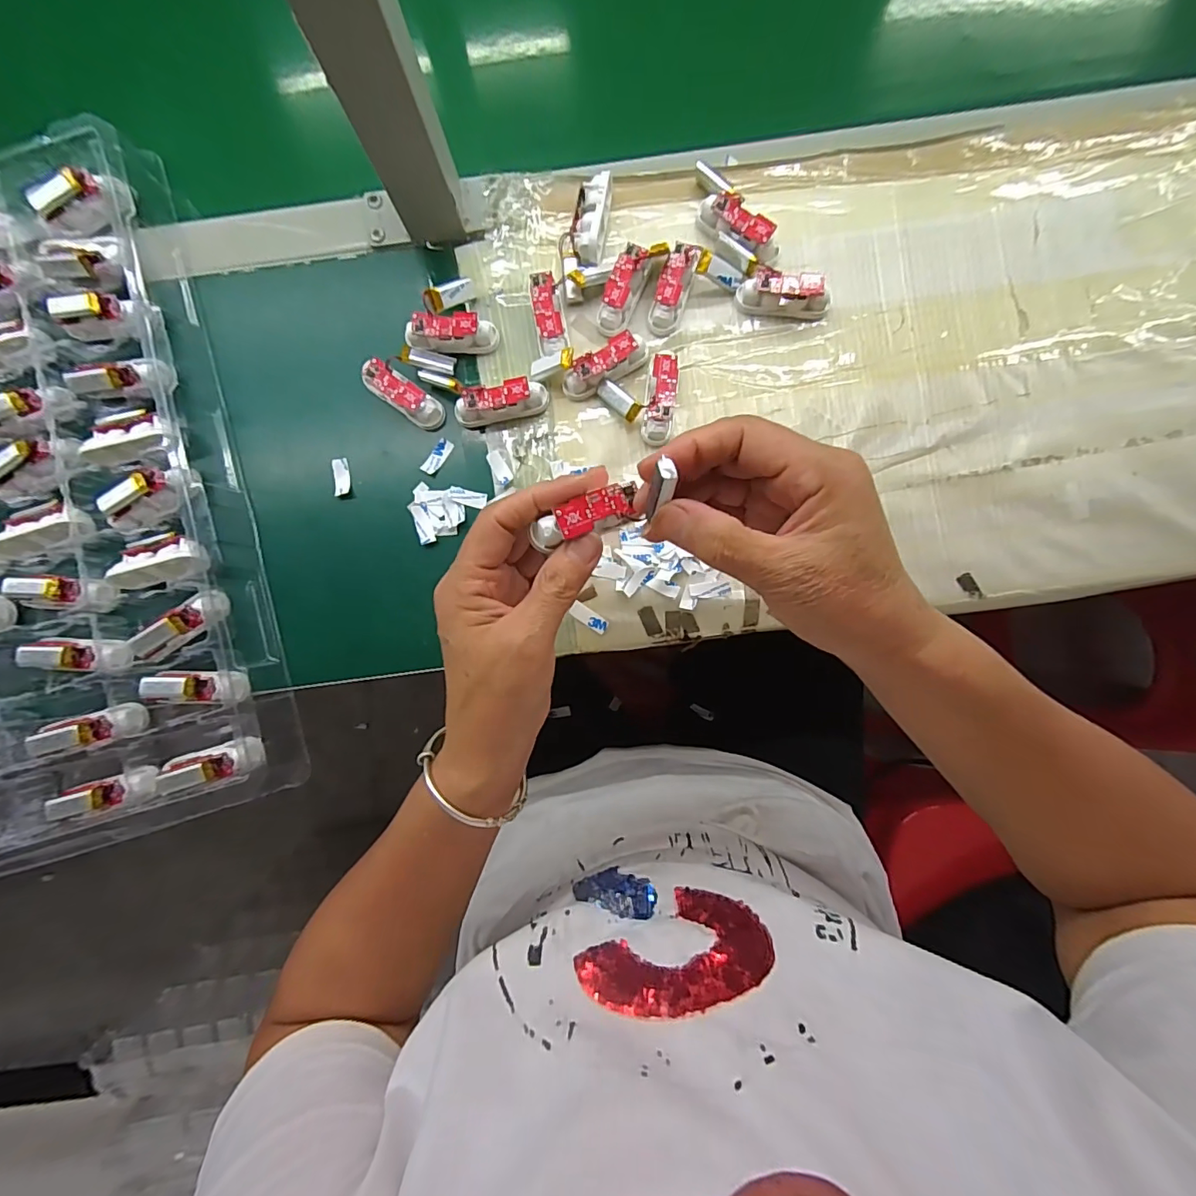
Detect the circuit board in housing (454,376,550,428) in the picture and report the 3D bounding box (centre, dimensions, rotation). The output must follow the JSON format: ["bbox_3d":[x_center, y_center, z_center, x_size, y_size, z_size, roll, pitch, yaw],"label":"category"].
[{"bbox_3d":[-0.066,-0.132,0.339,0.063,0.018,0.019,-13,86,0],"label":"circuit board in housing"}]

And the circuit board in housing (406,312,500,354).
[{"bbox_3d":[-0.100,-0.180,0.342,0.060,0.016,0.019,1,86,1],"label":"circuit board in housing"}]

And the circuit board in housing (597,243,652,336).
[{"bbox_3d":[0.017,-0.208,0.340,0.020,0.020,0.054,25,87,2],"label":"circuit board in housing"}]

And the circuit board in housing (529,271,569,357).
[{"bbox_3d":[-0.032,-0.191,0.341,0.021,0.020,0.050,-8,86,0],"label":"circuit board in housing"}]

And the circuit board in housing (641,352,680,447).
[{"bbox_3d":[0.042,-0.132,0.336,0.019,0.020,0.058,9,87,1],"label":"circuit board in housing"}]

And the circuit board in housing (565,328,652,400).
[{"bbox_3d":[0.007,-0.158,0.338,0.066,0.018,0.018,-33,87,-2],"label":"circuit board in housing"}]

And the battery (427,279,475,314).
[{"bbox_3d":[-0.098,-0.205,0.340,0.037,0.009,0.011,-38,87,-27],"label":"battery"}]

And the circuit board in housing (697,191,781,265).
[{"bbox_3d":[0.097,-0.251,0.341,0.060,0.019,0.018,31,87,2],"label":"circuit board in housing"}]

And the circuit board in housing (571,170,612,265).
[{"bbox_3d":[-0.005,-0.255,0.342,0.021,0.022,0.060,11,87,1],"label":"circuit board in housing"}]

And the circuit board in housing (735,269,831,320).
[{"bbox_3d":[0.127,-0.205,0.339,0.061,0.020,0.021,7,87,1],"label":"circuit board in housing"}]

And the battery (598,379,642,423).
[{"bbox_3d":[0.014,-0.134,0.339,0.035,0.006,0.014,46,109,16],"label":"battery"}]

